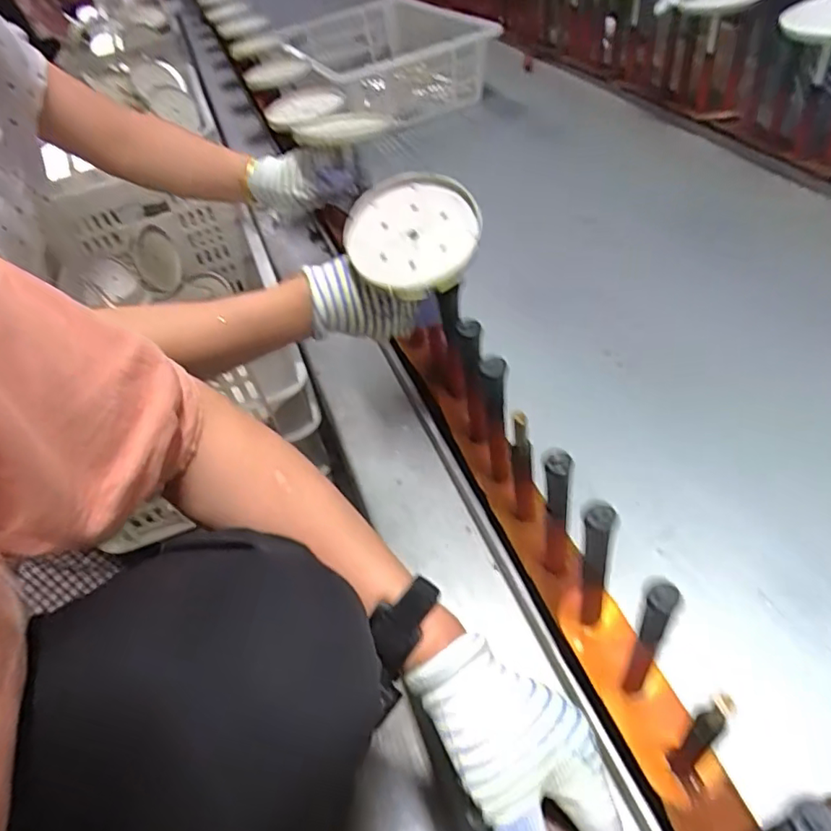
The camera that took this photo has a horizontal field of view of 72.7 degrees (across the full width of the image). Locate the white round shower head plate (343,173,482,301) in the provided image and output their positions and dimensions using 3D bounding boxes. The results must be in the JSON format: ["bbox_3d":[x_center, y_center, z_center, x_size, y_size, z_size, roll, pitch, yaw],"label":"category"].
[{"bbox_3d":[-0.003,-0.153,0.464,0.107,0.027,0.104,-4,76,14],"label":"white round shower head plate"}]

